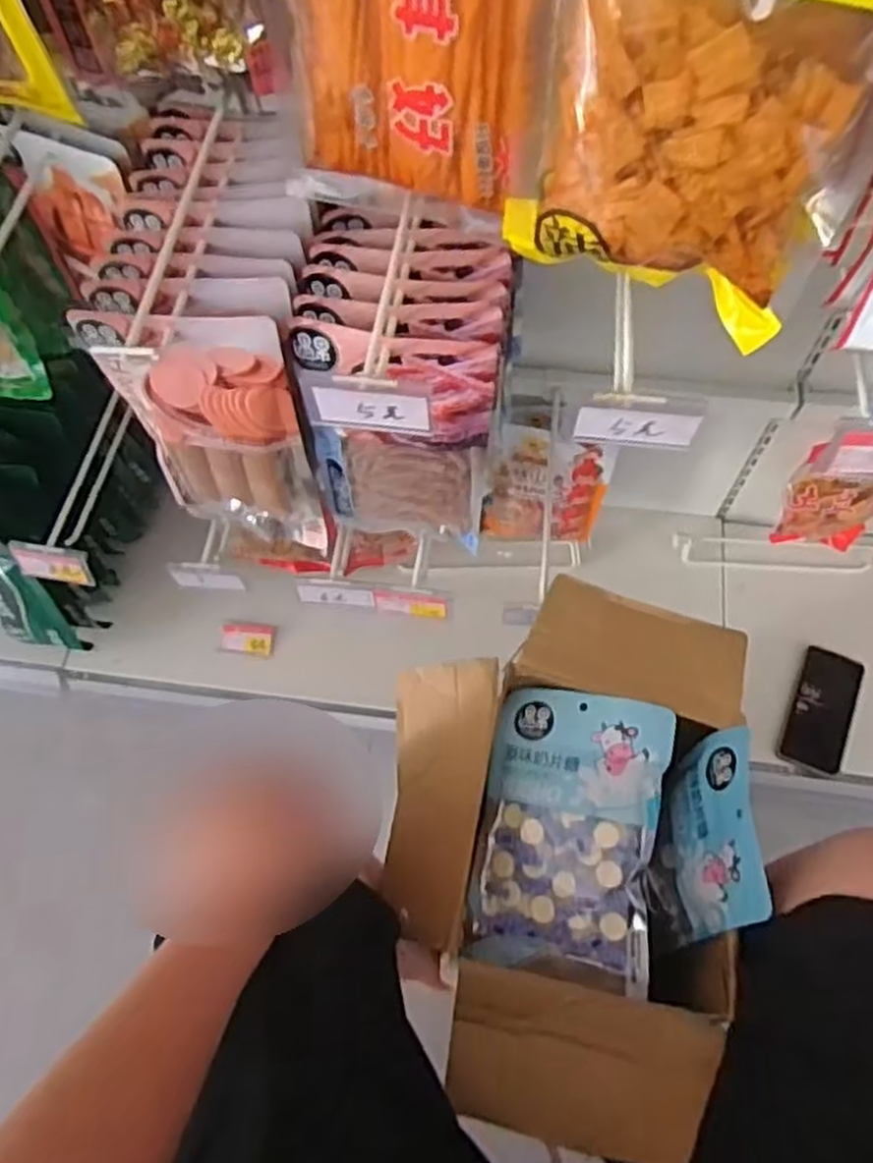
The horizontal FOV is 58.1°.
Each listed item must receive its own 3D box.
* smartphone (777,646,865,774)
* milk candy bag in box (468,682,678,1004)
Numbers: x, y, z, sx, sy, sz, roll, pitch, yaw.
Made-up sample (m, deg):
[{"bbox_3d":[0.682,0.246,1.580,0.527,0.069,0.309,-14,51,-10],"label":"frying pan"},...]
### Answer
[{"bbox_3d":[0.492,0.162,1.001,0.072,0.010,0.152,16,76,26],"label":"smartphone"},{"bbox_3d":[0.117,0.216,0.687,0.149,0.035,0.231,3,71,22],"label":"milk candy bag in box"}]

